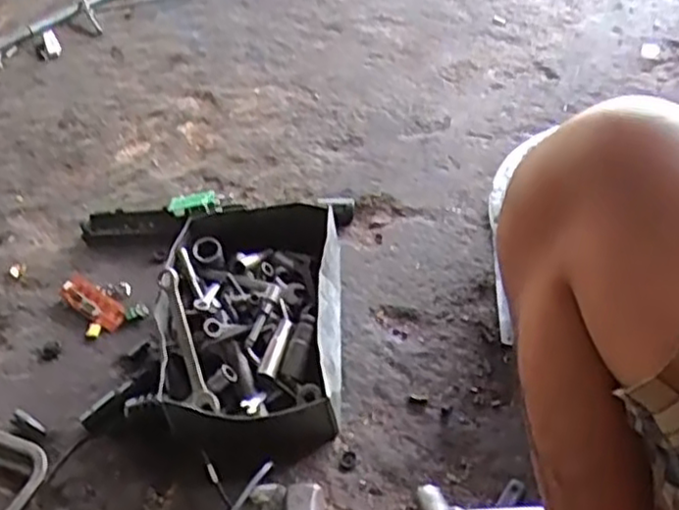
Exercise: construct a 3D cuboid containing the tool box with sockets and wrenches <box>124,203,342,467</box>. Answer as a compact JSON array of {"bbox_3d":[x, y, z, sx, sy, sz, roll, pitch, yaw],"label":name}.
[{"bbox_3d":[-0.112,0.088,0.929,0.228,0.106,0.356,-2,44,5],"label":"tool box with sockets and wrenches"}]

